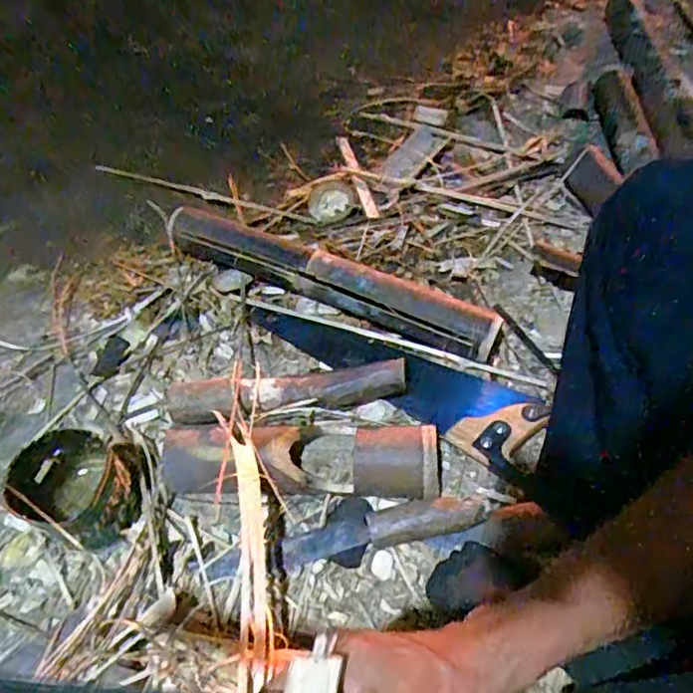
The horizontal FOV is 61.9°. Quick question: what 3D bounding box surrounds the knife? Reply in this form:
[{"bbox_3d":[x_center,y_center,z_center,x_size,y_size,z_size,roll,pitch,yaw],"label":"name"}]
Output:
[{"bbox_3d":[0.044,0.198,0.630,0.233,0.034,0.041,-13,57,-6],"label":"knife"}]

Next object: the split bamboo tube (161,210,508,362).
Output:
[{"bbox_3d":[-0.024,-0.100,0.804,0.482,0.078,0.089,22,60,16],"label":"split bamboo tube"}]

